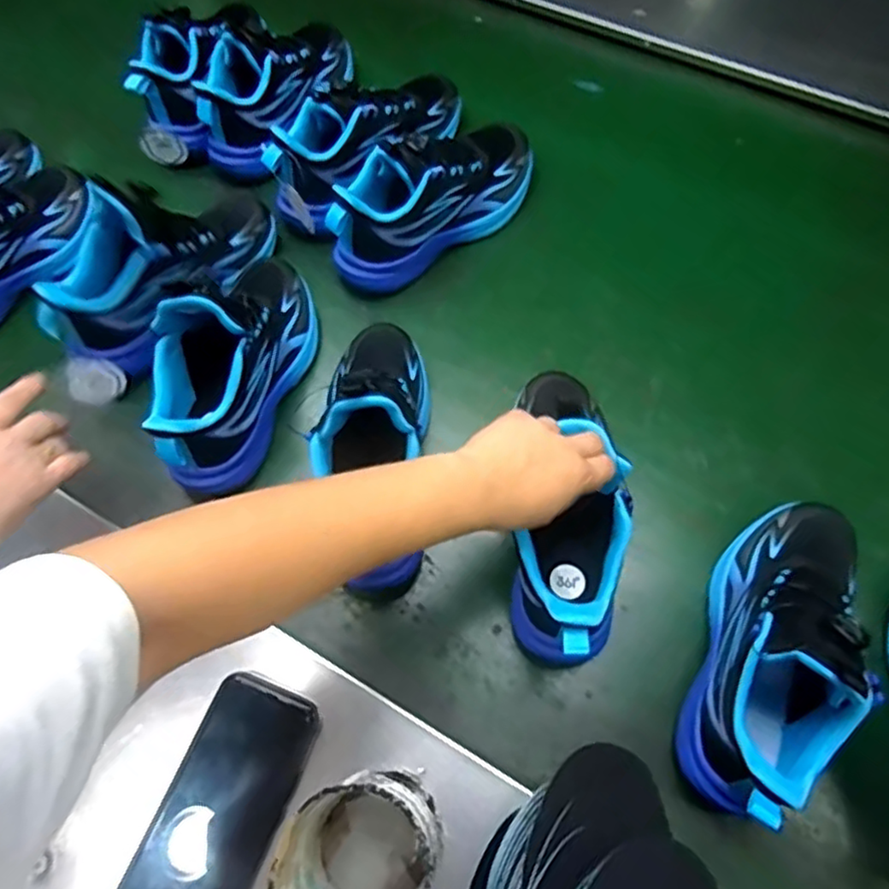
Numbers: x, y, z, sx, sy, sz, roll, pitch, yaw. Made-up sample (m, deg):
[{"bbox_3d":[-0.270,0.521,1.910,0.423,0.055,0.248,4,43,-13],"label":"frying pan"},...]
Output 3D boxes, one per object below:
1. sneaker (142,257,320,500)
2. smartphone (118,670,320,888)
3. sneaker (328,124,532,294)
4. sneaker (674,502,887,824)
[{"bbox_3d":[-0.179,-0.080,0.556,0.078,0.120,0.226,20,71,11],"label":"sneaker"},{"bbox_3d":[-0.147,0.241,0.442,0.076,0.017,0.152,19,70,11],"label":"smartphone"},{"bbox_3d":[-0.006,-0.253,0.649,0.246,0.121,0.088,-38,70,-11],"label":"sneaker"},{"bbox_3d":[0.238,0.135,0.452,0.085,0.121,0.231,20,71,12],"label":"sneaker"}]

